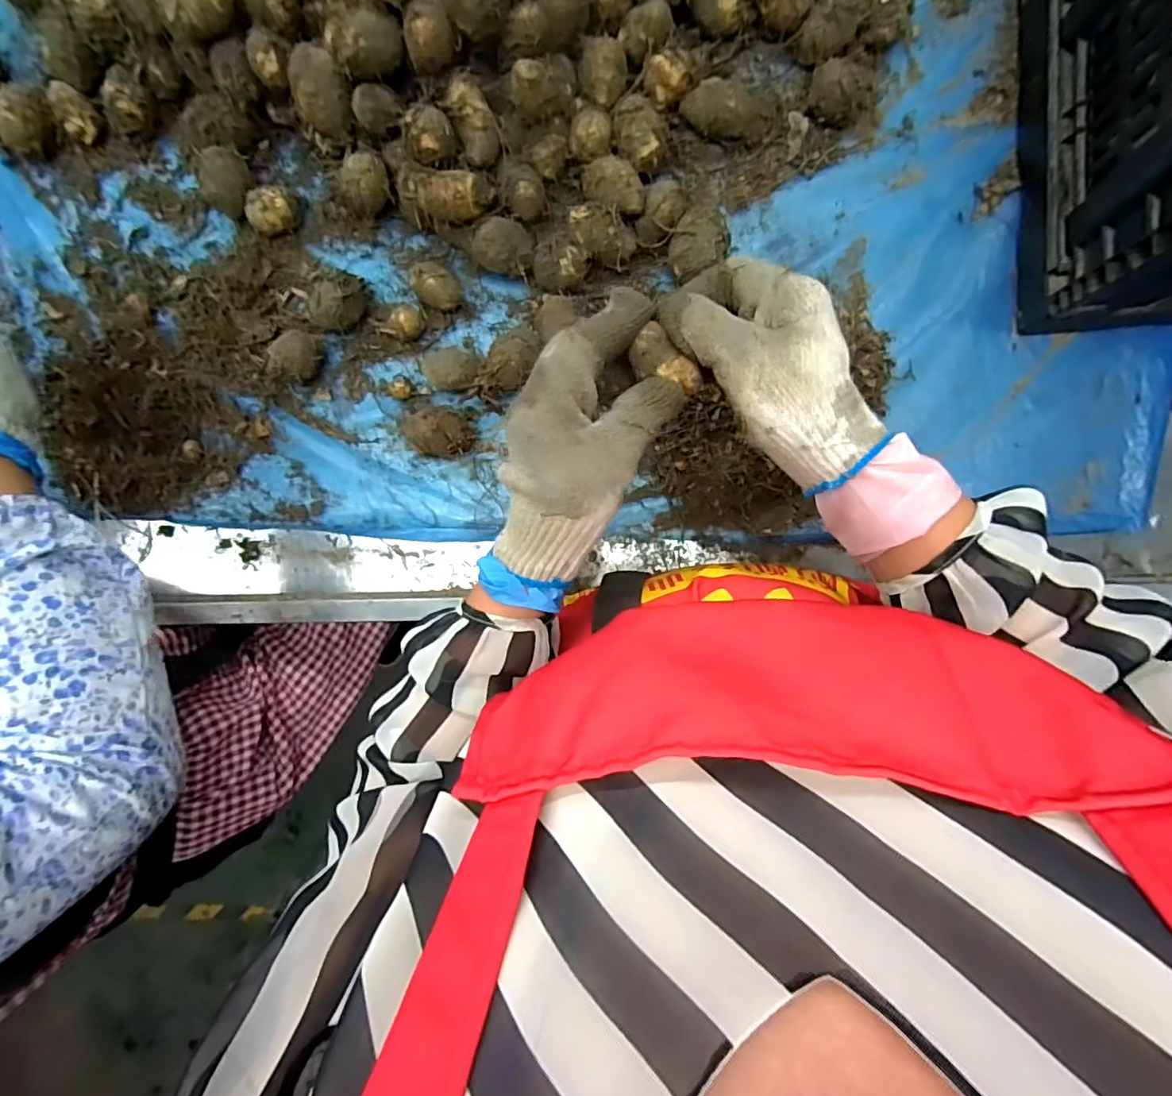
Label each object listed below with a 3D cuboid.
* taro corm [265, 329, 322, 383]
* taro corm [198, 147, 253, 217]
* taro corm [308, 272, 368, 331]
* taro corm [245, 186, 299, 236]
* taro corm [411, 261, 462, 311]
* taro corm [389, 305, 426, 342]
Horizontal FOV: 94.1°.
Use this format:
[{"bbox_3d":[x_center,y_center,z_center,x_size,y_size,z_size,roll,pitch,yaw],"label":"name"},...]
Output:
[{"bbox_3d":[-0.247,-0.164,0.468,0.037,0.030,0.040,16,94,2],"label":"taro corm"},{"bbox_3d":[-0.299,-0.306,0.463,0.037,0.040,0.044,25,94,2],"label":"taro corm"},{"bbox_3d":[-0.211,-0.208,0.468,0.045,0.032,0.040,-10,92,4],"label":"taro corm"},{"bbox_3d":[-0.268,-0.288,0.471,0.033,0.033,0.039,37,94,1],"label":"taro corm"},{"bbox_3d":[-0.125,-0.221,0.467,0.033,0.031,0.042,-38,90,5],"label":"taro corm"},{"bbox_3d":[-0.153,-0.193,0.471,0.027,0.025,0.022,-43,90,5],"label":"taro corm"}]

